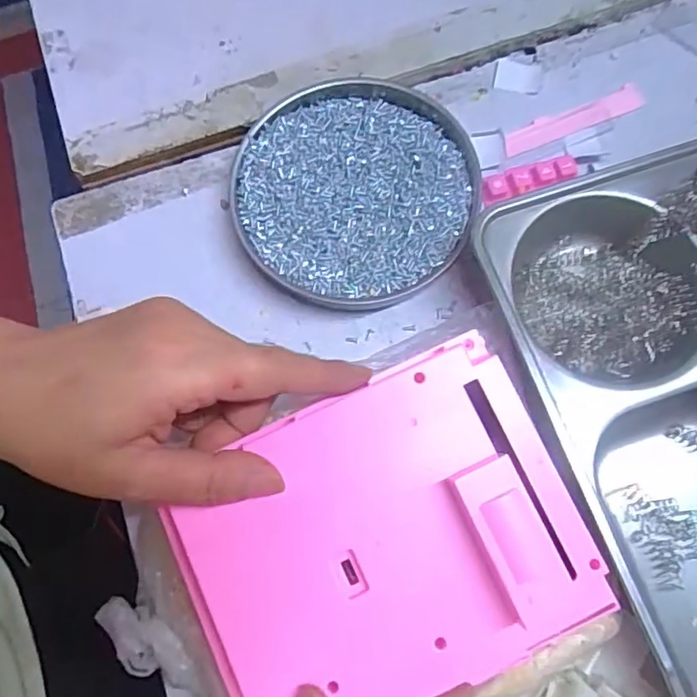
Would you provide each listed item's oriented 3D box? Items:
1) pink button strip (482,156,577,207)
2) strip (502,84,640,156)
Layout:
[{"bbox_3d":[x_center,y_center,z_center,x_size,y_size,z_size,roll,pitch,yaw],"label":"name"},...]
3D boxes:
[{"bbox_3d":[0.104,-0.099,0.336,0.057,0.005,0.018,-18,75,-4],"label":"pink button strip"},{"bbox_3d":[0.136,-0.139,0.348,0.092,0.004,0.017,-21,75,-5],"label":"strip"}]

